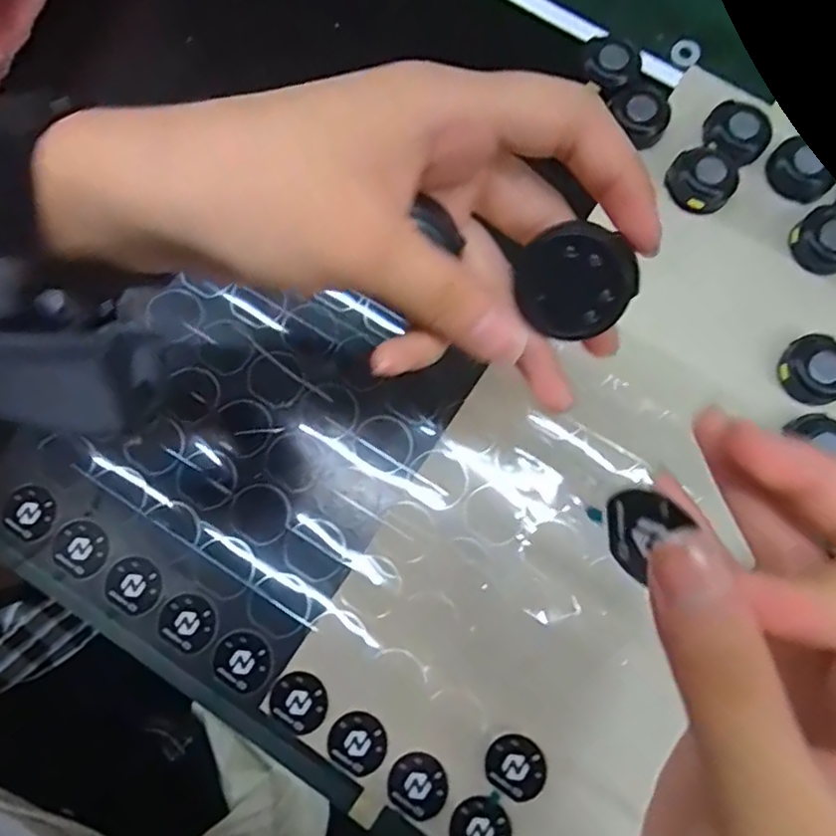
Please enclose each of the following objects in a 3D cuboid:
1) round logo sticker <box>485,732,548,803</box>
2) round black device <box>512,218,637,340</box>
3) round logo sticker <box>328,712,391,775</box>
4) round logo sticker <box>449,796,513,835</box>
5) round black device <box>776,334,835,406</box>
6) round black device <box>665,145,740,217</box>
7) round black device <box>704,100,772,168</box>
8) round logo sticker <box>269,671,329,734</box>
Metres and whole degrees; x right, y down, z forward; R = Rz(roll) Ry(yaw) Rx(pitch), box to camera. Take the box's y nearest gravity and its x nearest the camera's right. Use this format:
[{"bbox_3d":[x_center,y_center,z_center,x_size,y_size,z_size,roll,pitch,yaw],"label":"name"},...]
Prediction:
[{"bbox_3d":[0.039,0.139,0.250,0.023,0.004,0.022,-3,76,10],"label":"round logo sticker"},{"bbox_3d":[0.042,-0.037,0.164,0.027,0.012,0.028,-24,110,27],"label":"round black device"},{"bbox_3d":[-0.024,0.133,0.256,0.023,0.004,0.024,0,78,-2],"label":"round logo sticker"},{"bbox_3d":[0.025,0.162,0.245,0.023,0.004,0.023,0,78,1],"label":"round logo sticker"},{"bbox_3d":[0.176,-0.022,0.278,0.026,0.010,0.031,-5,78,1],"label":"round black device"},{"bbox_3d":[0.135,-0.114,0.296,0.031,0.012,0.034,0,78,1],"label":"round black device"},{"bbox_3d":[0.154,-0.138,0.301,0.030,0.010,0.027,35,81,8],"label":"round black device"},{"bbox_3d":[-0.049,0.118,0.259,0.022,0.004,0.023,0,78,1],"label":"round logo sticker"}]

